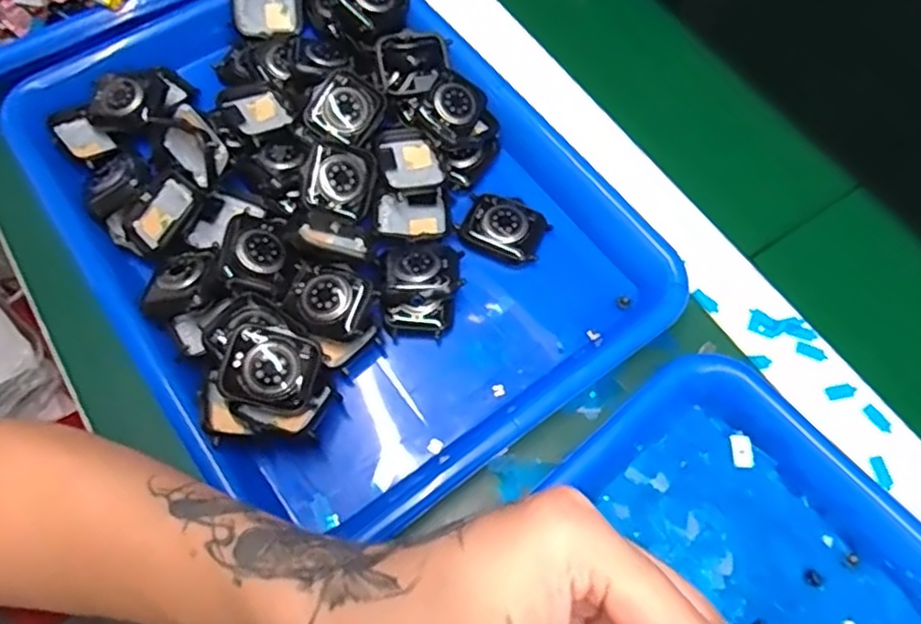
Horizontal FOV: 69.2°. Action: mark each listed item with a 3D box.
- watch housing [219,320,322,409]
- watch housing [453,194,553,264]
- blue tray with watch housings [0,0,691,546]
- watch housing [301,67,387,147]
[{"bbox_3d":[-0.087,0.025,0.308,0.042,0.005,0.037,16,81,-12],"label":"watch housing"},{"bbox_3d":[0.024,-0.048,0.370,0.046,0.010,0.033,27,68,11],"label":"watch housing"},{"bbox_3d":[-0.070,-0.063,0.366,0.254,0.040,0.333,-35,71,-16],"label":"blue tray with watch housings"},{"bbox_3d":[-0.063,-0.112,0.369,0.037,0.007,0.041,37,80,-11],"label":"watch housing"}]

